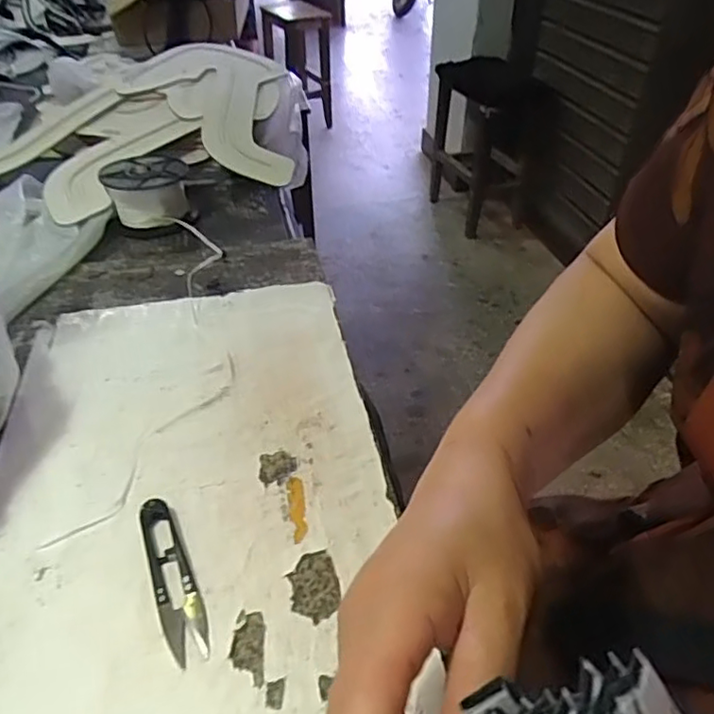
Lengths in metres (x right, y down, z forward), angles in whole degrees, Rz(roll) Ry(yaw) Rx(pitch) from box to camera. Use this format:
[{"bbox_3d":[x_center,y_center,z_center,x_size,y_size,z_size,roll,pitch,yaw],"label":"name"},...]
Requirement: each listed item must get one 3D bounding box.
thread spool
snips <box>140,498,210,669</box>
[{"bbox_3d":[-0.232,-0.186,0.701,0.089,0.055,0.104,-12,40,-14],"label":"thread spool"},{"bbox_3d":[-0.105,0.121,0.350,0.023,0.009,0.103,-17,42,-19],"label":"snips"}]

